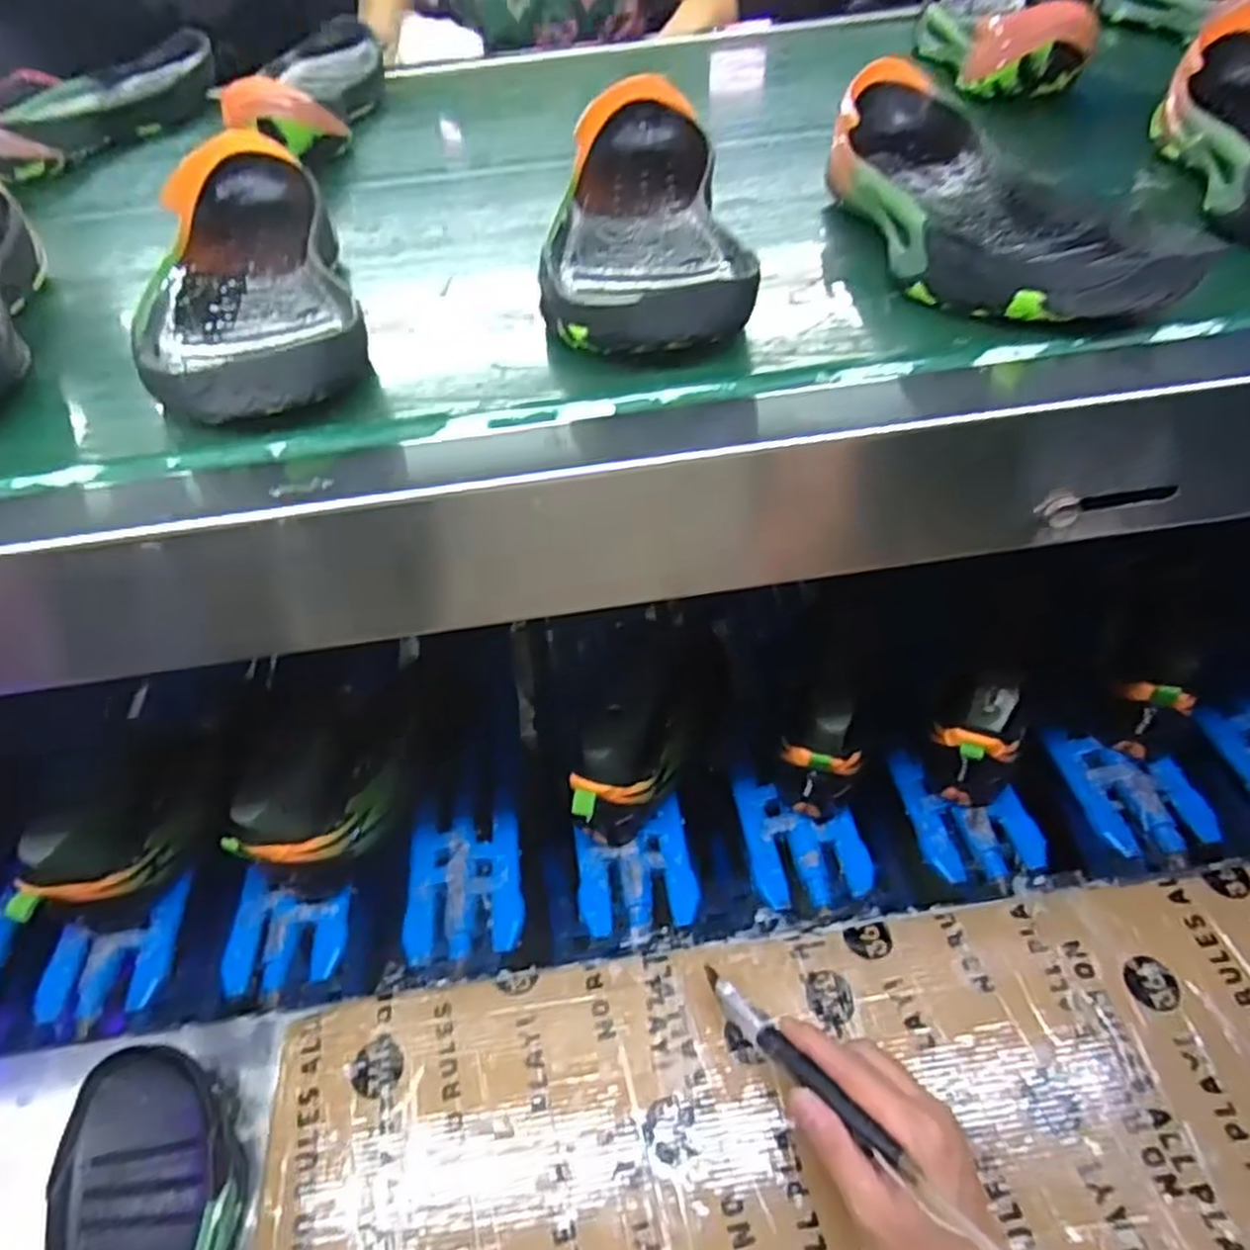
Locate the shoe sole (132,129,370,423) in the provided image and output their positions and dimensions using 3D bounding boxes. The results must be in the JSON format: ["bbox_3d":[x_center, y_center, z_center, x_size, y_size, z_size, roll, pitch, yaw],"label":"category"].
[{"bbox_3d":[-0.193,-0.176,0.401,0.091,0.047,0.265,-20,52,-10],"label":"shoe sole"}]

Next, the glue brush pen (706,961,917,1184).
[{"bbox_3d":[0.098,0.254,0.458,0.015,0.022,0.147,-32,31,-23],"label":"glue brush pen"}]

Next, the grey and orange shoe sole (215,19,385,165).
[{"bbox_3d":[-0.257,-0.446,0.643,0.101,0.060,0.261,-11,51,-3],"label":"grey and orange shoe sole"}]

